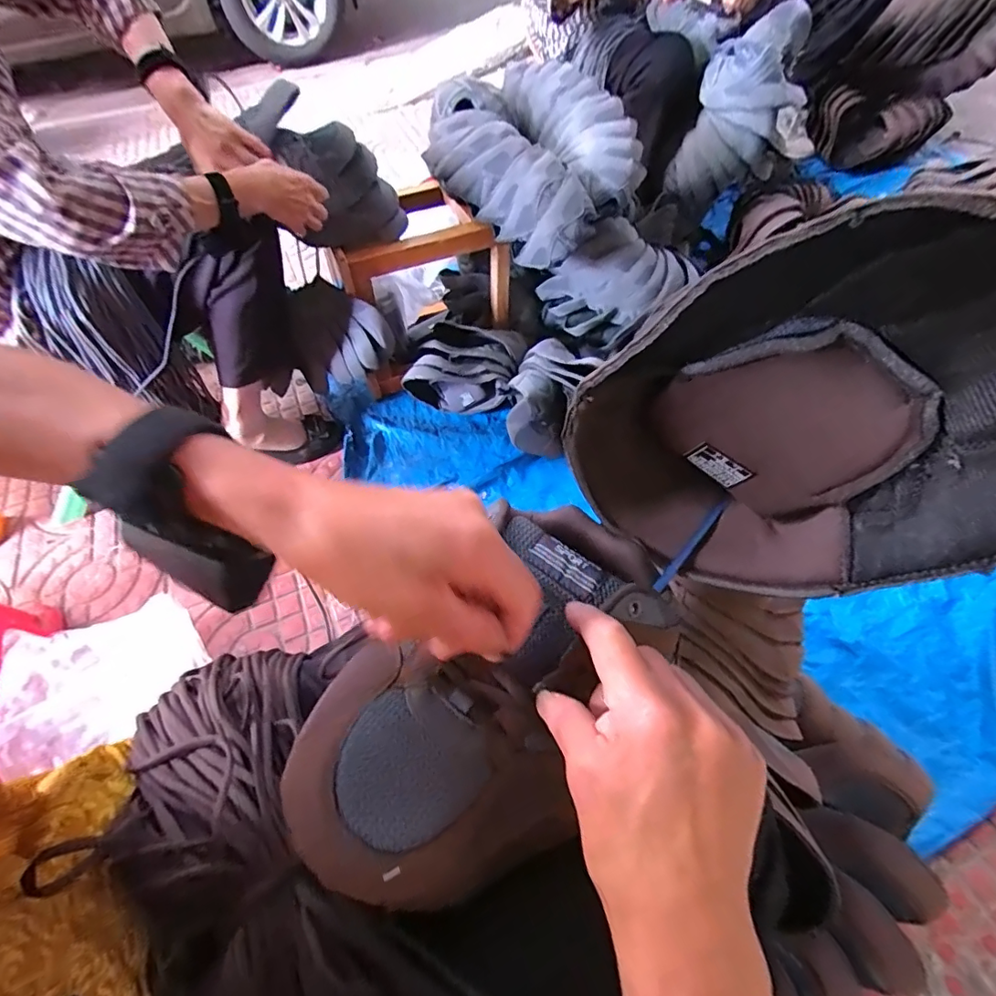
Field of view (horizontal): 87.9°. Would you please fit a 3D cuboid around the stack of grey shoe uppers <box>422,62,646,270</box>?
[{"bbox_3d":[0.055,-0.606,0.928,0.355,0.162,0.299,33,63,21],"label":"stack of grey shoe uppers"}]

